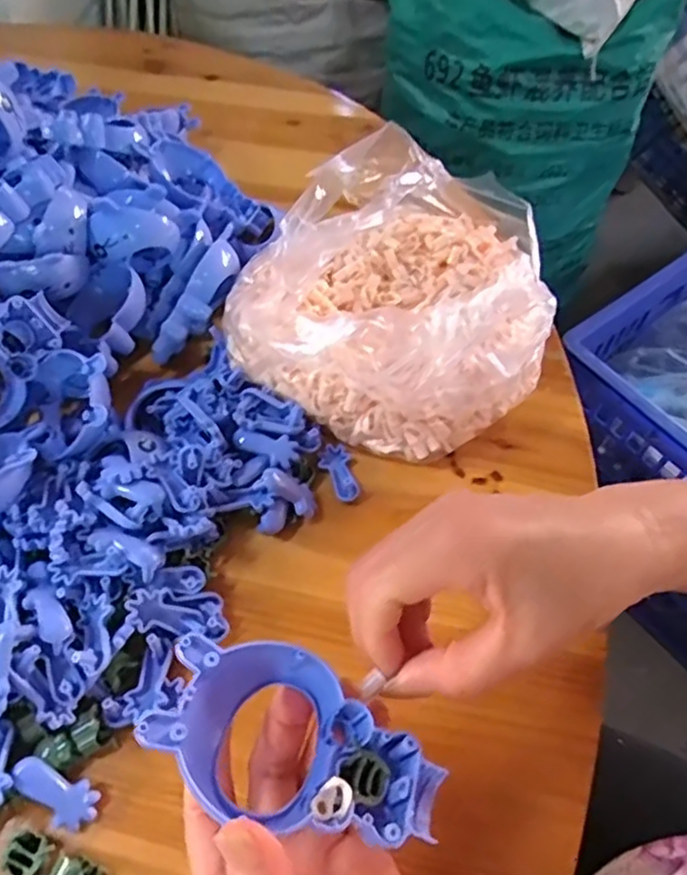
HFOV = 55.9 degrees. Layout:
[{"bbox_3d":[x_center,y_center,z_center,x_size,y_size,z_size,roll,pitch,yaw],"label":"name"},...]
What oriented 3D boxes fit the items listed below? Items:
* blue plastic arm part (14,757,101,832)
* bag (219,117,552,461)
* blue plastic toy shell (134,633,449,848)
[{"bbox_3d":[-0.127,0.156,0.285,0.039,0.005,0.017,39,61,-6],"label":"blue plastic arm part"},{"bbox_3d":[0.042,-0.094,0.410,0.182,0.092,0.205,30,61,20],"label":"bag"},{"bbox_3d":[-0.015,0.106,0.226,0.101,0.025,0.054,26,58,-3],"label":"blue plastic toy shell"}]

